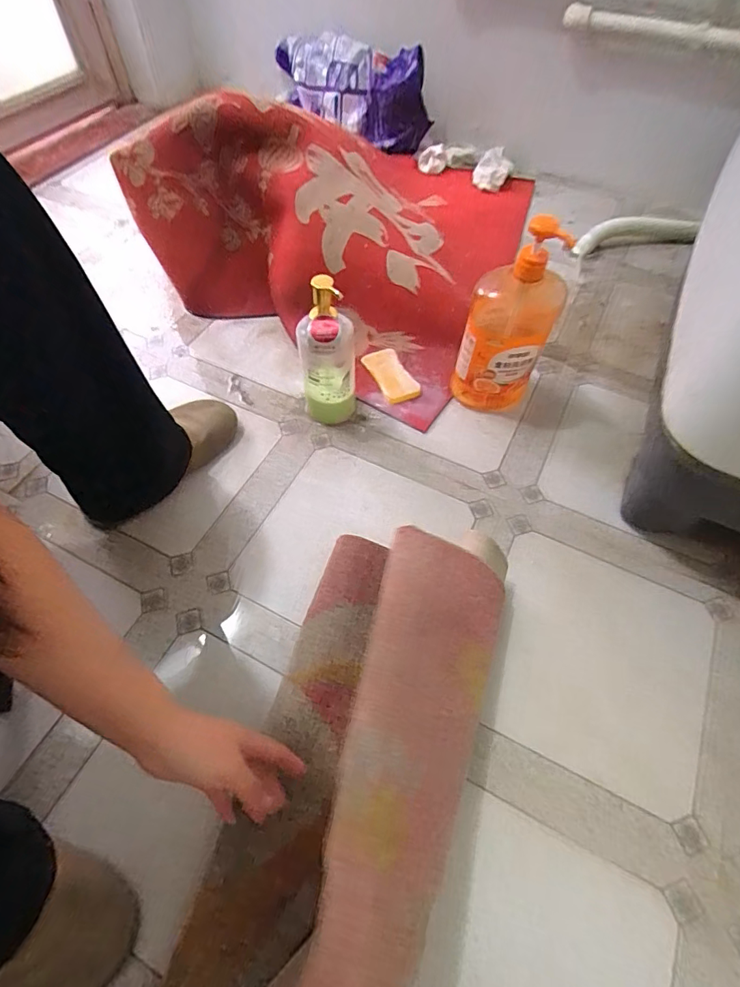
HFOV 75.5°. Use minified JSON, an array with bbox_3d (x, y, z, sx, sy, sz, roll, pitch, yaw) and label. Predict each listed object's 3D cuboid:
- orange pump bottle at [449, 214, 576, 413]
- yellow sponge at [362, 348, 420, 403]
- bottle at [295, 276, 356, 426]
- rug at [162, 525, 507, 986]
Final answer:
[{"bbox_3d":[0.184,-0.220,0.635,0.113,0.256,0.082,17,59,10],"label":"orange pump bottle"},{"bbox_3d":[0.034,-0.185,0.752,0.054,0.016,0.108,-25,62,-16],"label":"yellow sponge"},{"bbox_3d":[-0.057,-0.178,0.641,0.075,0.214,0.060,-7,58,-5],"label":"bottle"},{"bbox_3d":[-0.042,0.251,0.386,0.210,0.163,0.549,22,61,12],"label":"rug"}]

